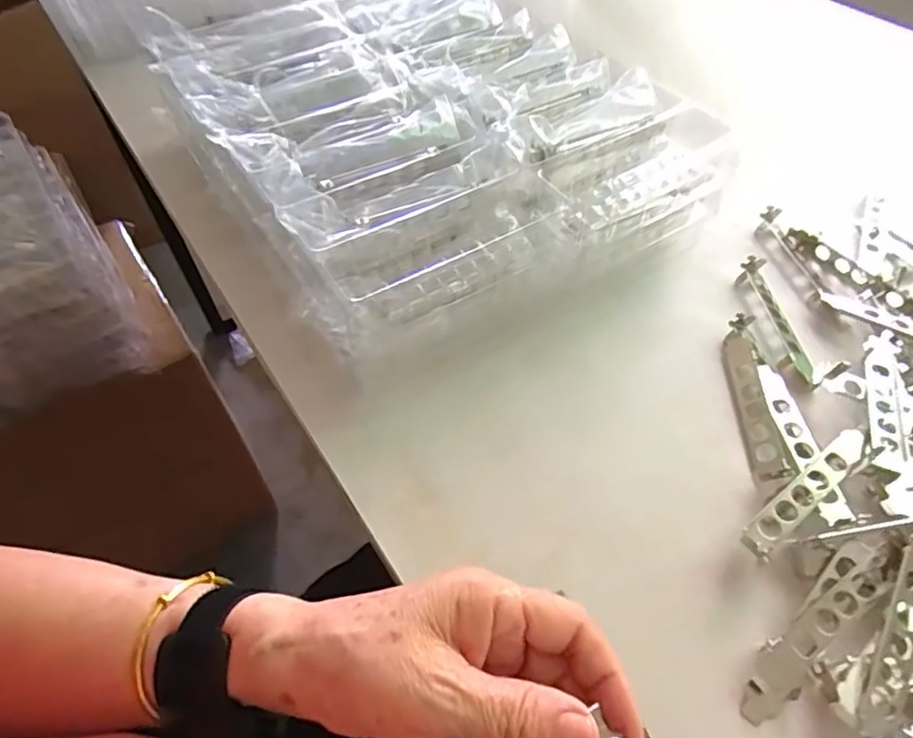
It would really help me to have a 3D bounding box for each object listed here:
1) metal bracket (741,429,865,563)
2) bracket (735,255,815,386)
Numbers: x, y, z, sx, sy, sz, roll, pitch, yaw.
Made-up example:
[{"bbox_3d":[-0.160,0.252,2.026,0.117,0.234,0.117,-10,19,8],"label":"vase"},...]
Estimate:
[{"bbox_3d":[0.214,0.074,0.363,0.117,0.013,0.018,-33,58,-22],"label":"metal bracket"},{"bbox_3d":[0.244,-0.037,0.460,0.022,0.018,0.118,-1,52,0],"label":"bracket"}]

